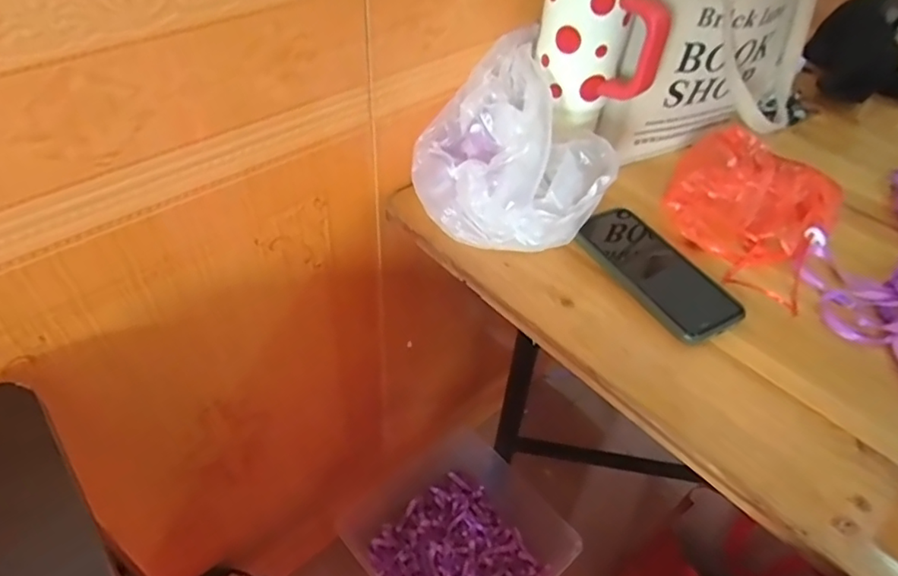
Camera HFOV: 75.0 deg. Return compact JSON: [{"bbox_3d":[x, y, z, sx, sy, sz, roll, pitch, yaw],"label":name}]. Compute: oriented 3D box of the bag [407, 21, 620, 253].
[{"bbox_3d":[0.057,-0.126,0.563,0.154,0.113,0.221,-20,51,-21],"label":"bag"}]

